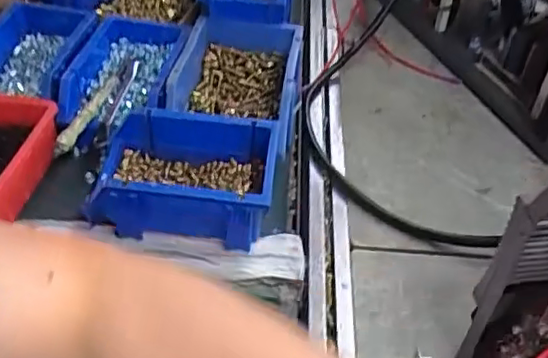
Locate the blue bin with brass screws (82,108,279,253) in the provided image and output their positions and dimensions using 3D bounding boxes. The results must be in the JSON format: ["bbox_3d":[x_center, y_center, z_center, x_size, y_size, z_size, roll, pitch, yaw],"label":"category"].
[{"bbox_3d":[-0.080,-0.001,0.556,0.158,0.064,0.105,8,44,5],"label":"blue bin with brass screws"}]

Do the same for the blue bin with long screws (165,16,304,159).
[{"bbox_3d":[-0.039,-0.099,0.650,0.122,0.059,0.181,6,44,3],"label":"blue bin with long screws"}]

